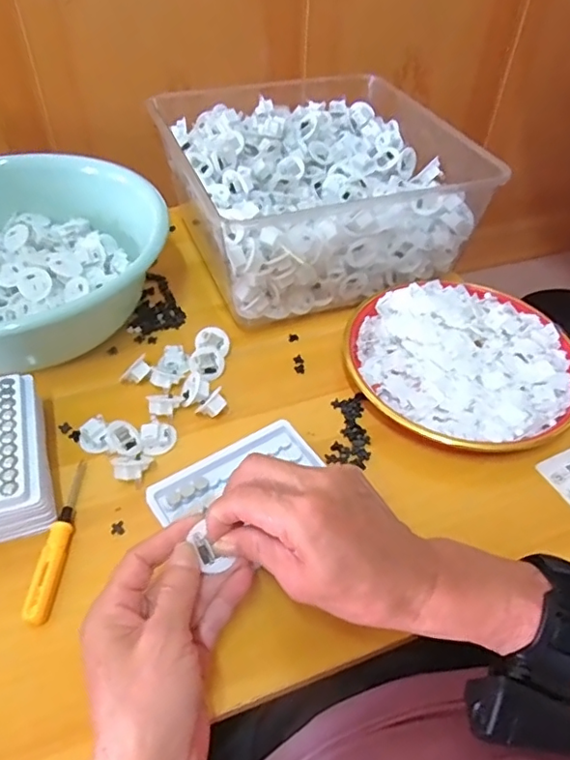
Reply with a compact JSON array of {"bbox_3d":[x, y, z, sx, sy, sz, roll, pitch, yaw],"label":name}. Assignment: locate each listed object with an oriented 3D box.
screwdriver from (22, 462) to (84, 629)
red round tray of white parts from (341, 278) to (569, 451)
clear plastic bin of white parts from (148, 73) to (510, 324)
[{"bbox_3d":[-0.166,0.115,0.412,0.015,0.017,0.125,1,47,-2],"label":"screwdriver"},{"bbox_3d":[0.168,-0.022,0.538,0.210,0.031,0.212,2,47,-2],"label":"red round tray of white parts"},{"bbox_3d":[0.035,-0.225,0.653,0.313,0.130,0.288,-14,49,-16],"label":"clear plastic bin of white parts"}]

